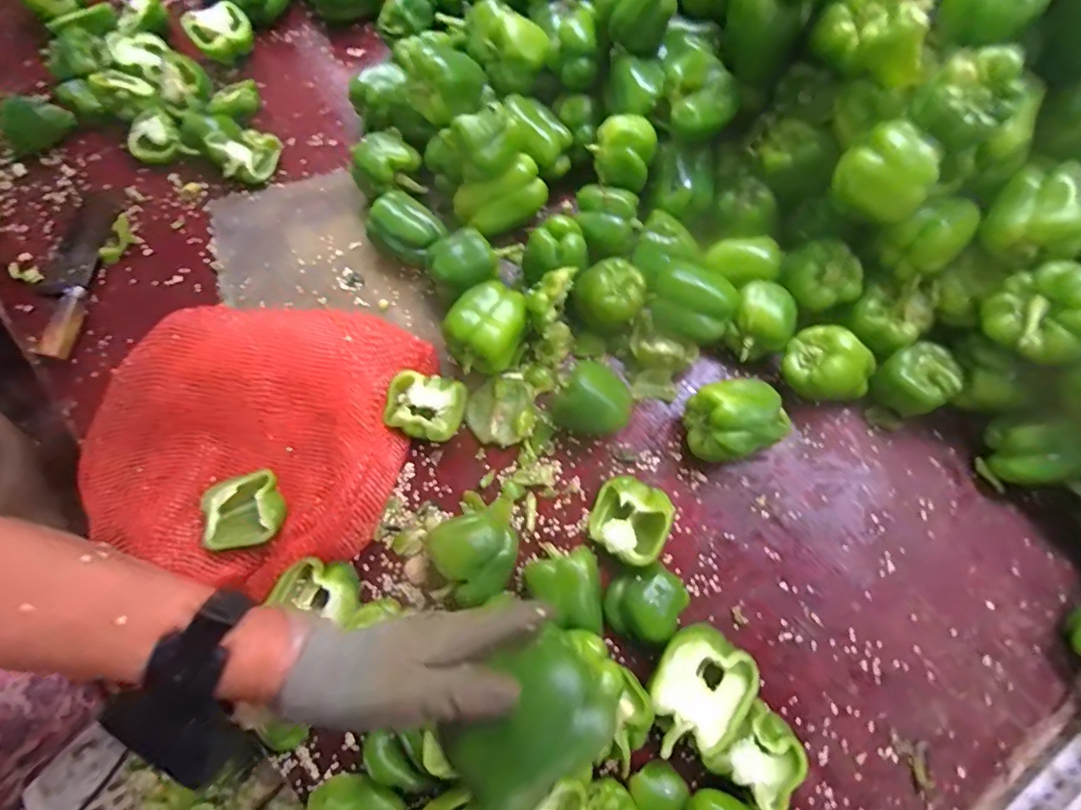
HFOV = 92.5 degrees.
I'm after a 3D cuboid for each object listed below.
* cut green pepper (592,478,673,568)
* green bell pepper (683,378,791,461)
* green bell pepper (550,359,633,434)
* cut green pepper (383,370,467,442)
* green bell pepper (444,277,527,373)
[{"bbox_3d":[0.102,0.133,0.593,0.083,0.067,0.080,-1,73,2],"label":"cut green pepper"},{"bbox_3d":[0.225,0.017,0.611,0.101,0.094,0.089,-24,73,-5],"label":"green bell pepper"},{"bbox_3d":[0.066,0.001,0.628,0.081,0.068,0.084,-1,73,2],"label":"green bell pepper"},{"bbox_3d":[-0.139,0.003,0.635,0.092,0.046,0.073,13,74,6],"label":"cut green pepper"},{"bbox_3d":[-0.065,-0.092,0.639,0.088,0.072,0.108,28,76,10],"label":"green bell pepper"}]

